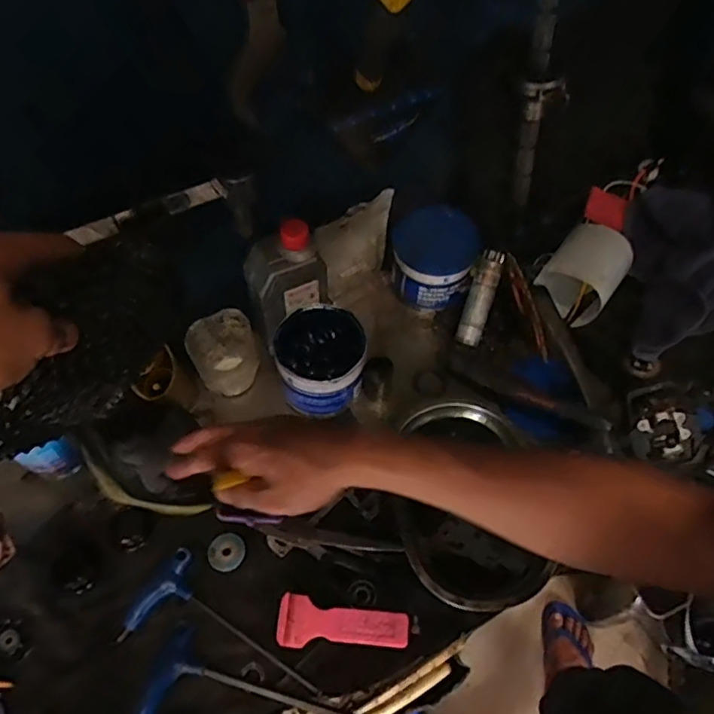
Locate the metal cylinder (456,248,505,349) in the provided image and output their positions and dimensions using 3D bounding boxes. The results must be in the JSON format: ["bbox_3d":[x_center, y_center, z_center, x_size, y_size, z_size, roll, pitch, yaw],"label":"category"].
[{"bbox_3d":[0.147,-0.070,0.683,0.028,0.021,0.112,17,95,9],"label":"metal cylinder"}]

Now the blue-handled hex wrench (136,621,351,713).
[{"bbox_3d":[-0.068,0.318,0.504,0.242,0.023,0.094,13,59,9],"label":"blue-handled hex wrench"}]

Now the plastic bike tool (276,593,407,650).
[{"bbox_3d":[-0.013,0.250,0.533,0.118,0.022,0.043,7,59,5],"label":"plastic bike tool"}]

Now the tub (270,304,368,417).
[{"bbox_3d":[-0.041,0.000,0.661,0.098,0.076,0.111,-8,58,-4],"label":"tub"}]

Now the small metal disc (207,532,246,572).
[{"bbox_3d":[-0.132,0.197,0.584,0.035,0.007,0.038,0,58,0],"label":"small metal disc"}]

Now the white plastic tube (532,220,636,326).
[{"bbox_3d":[0.274,-0.104,0.686,0.082,0.070,0.117,33,64,19],"label":"white plastic tube"}]

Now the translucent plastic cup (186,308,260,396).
[{"bbox_3d":[-0.152,-0.002,0.663,0.073,0.087,0.059,-21,60,-12],"label":"translucent plastic cup"}]

